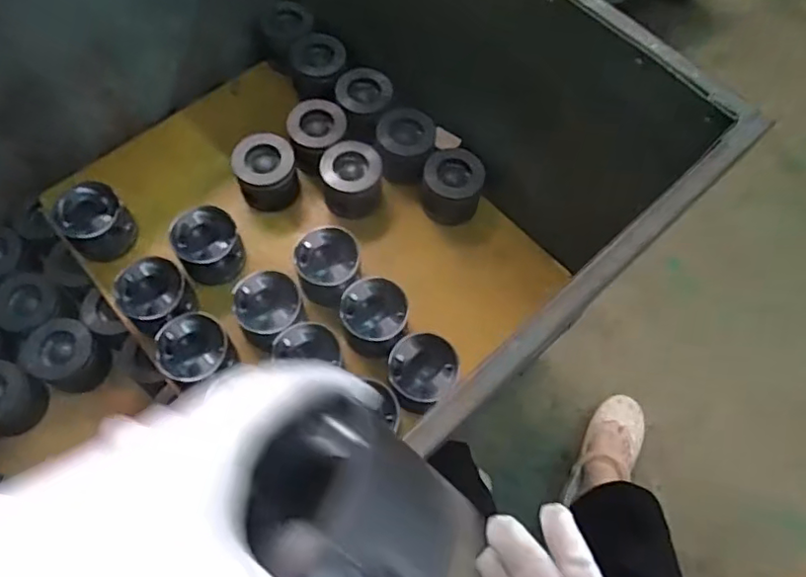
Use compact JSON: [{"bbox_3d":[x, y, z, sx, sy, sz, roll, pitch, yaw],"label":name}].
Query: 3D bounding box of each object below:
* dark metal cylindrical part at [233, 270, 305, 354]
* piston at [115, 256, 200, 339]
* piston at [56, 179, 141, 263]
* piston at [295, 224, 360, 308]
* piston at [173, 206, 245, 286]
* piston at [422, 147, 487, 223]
[{"bbox_3d":[-0.174,0.028,0.799,0.091,0.062,0.091,-37,72,-17],"label":"dark metal cylindrical part"},{"bbox_3d":[-0.331,0.011,0.801,0.092,0.077,0.086,1,66,-2],"label":"piston"},{"bbox_3d":[-0.434,-0.093,0.850,0.091,0.076,0.083,1,66,-2],"label":"piston"},{"bbox_3d":[-0.104,-0.028,0.826,0.090,0.059,0.105,-16,68,-9],"label":"piston"},{"bbox_3d":[-0.273,-0.060,0.841,0.084,0.081,0.083,-34,71,-16],"label":"piston"},{"bbox_3d":[0.073,-0.152,0.886,0.087,0.066,0.090,1,66,-2],"label":"piston"}]

